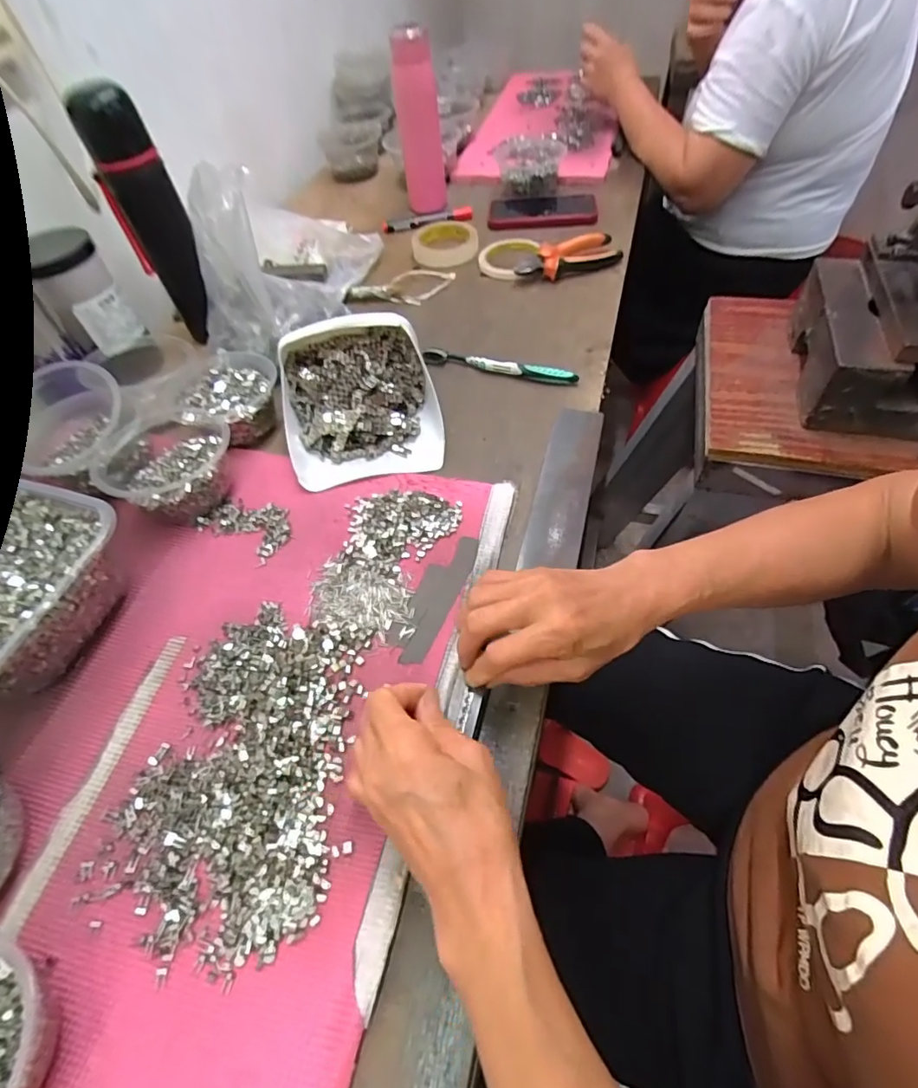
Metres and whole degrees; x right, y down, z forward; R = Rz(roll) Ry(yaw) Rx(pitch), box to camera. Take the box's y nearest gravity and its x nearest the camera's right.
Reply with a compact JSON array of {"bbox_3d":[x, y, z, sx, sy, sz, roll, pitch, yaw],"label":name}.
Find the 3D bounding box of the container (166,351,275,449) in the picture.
[{"bbox_3d":[-0.253,-0.156,0.561,0.107,0.055,0.112,-3,54,4],"label":"container"}]

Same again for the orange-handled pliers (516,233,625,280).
[{"bbox_3d":[0.147,-0.395,0.705,0.138,0.030,0.058,-13,54,-4],"label":"orange-handled pliers"}]

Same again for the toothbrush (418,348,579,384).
[{"bbox_3d":[0.045,-0.207,0.595,0.182,0.018,0.017,15,57,16],"label":"toothbrush"}]

